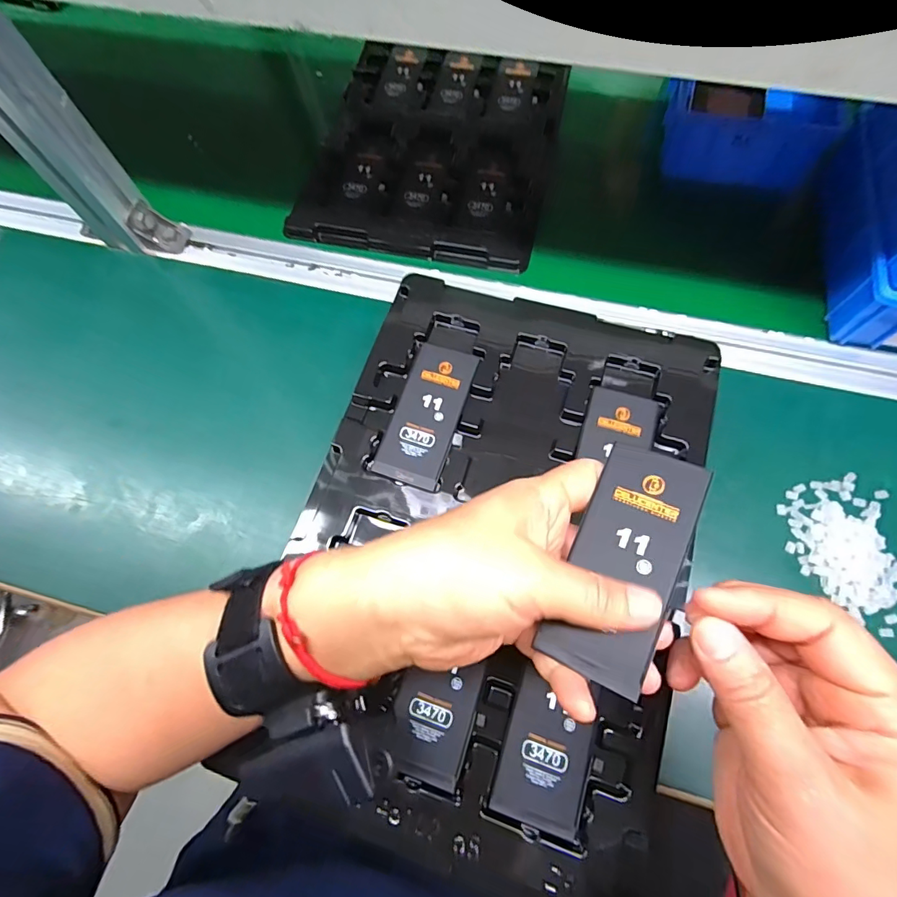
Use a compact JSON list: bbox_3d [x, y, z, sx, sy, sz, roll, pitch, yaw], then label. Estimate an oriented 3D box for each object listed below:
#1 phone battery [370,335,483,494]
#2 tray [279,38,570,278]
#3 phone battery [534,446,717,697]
[{"bbox_3d":[-0.014,-0.024,0.315,0.043,0.004,0.099,17,72,9],"label":"phone battery"},{"bbox_3d":[-0.011,-0.303,0.475,0.223,0.015,0.267,11,71,7],"label":"tray"},{"bbox_3d":[0.075,0.047,0.201,0.042,0.004,0.098,19,75,23],"label":"phone battery"}]

